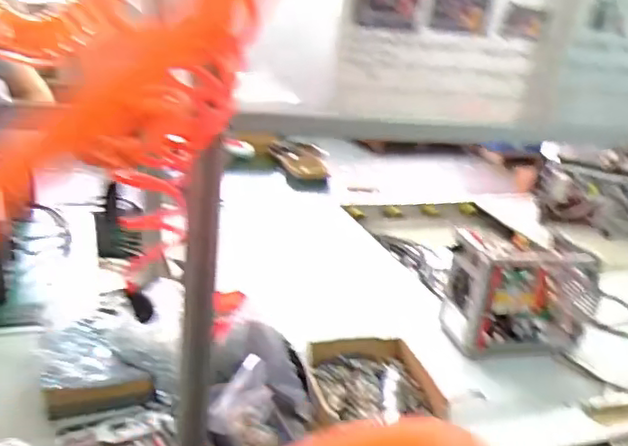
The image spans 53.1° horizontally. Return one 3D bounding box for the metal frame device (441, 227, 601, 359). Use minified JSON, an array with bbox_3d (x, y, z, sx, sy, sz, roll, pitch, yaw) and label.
[{"bbox_3d":[0.429,0.146,1.323,0.317,0.237,0.164,0,23,-13],"label":"metal frame device"}]

